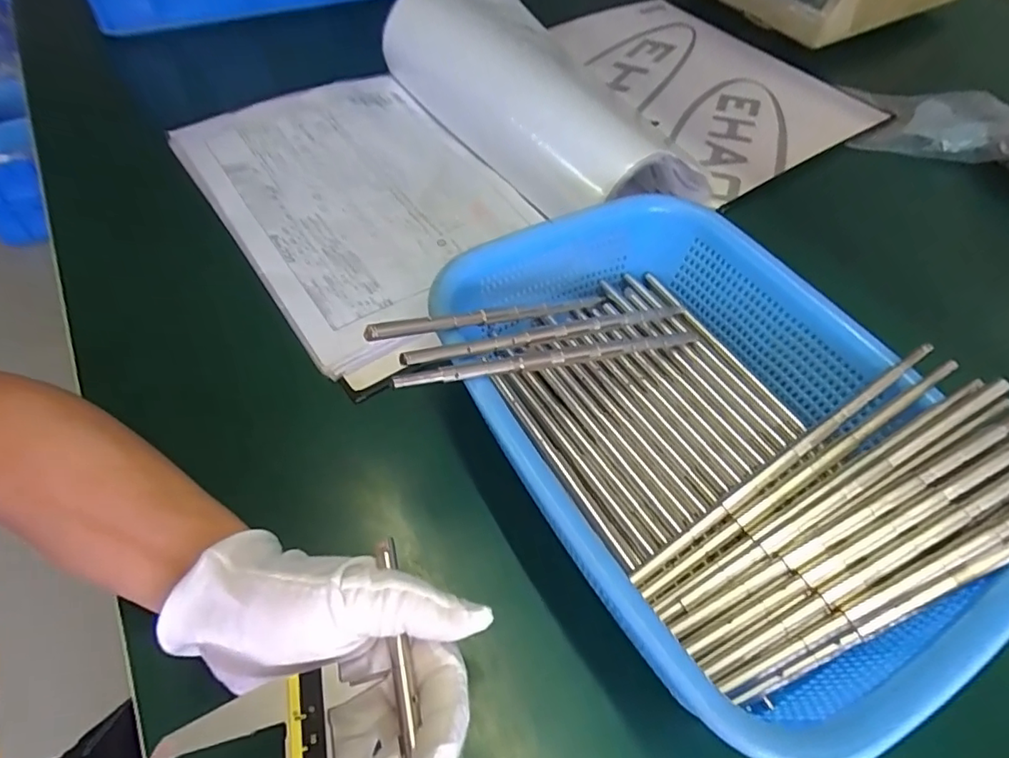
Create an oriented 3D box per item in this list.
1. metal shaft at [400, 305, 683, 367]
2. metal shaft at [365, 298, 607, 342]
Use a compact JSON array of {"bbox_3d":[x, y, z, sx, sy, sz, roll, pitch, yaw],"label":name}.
[{"bbox_3d":[0.037,-0.028,0.324,0.211,0.008,0.007,-13,53,-37],"label":"metal shaft"},{"bbox_3d":[0.003,-0.037,0.323,0.193,0.010,0.005,-15,51,-47],"label":"metal shaft"}]

